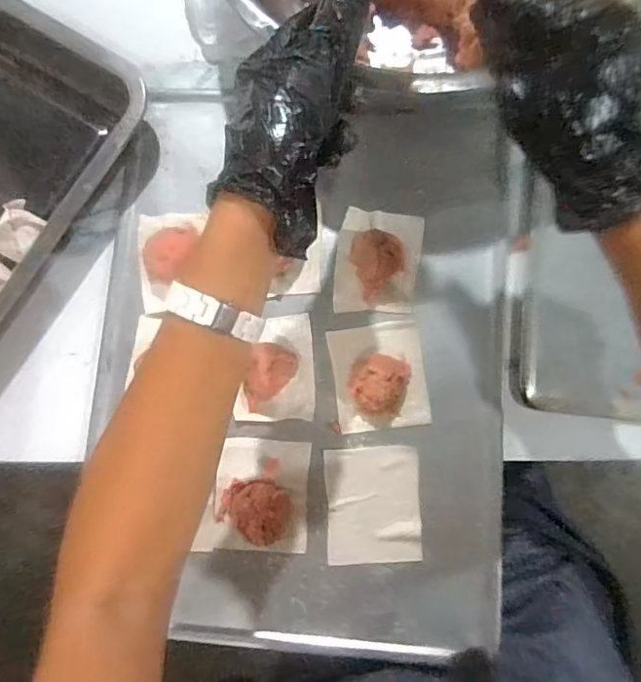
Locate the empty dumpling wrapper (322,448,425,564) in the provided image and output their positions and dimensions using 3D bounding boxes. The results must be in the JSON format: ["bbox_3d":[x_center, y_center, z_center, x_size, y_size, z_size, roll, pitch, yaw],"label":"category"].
[{"bbox_3d":[0.041,0.128,0.433,0.072,0.004,0.087,-4,82,5],"label":"empty dumpling wrapper"}]

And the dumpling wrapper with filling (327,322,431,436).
[{"bbox_3d":[0.047,0.027,0.436,0.073,0.031,0.084,-8,81,4],"label":"dumpling wrapper with filling"}]

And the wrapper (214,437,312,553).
[{"bbox_3d":[-0.046,0.120,0.425,0.071,0.030,0.084,2,82,6],"label":"wrapper"}]

